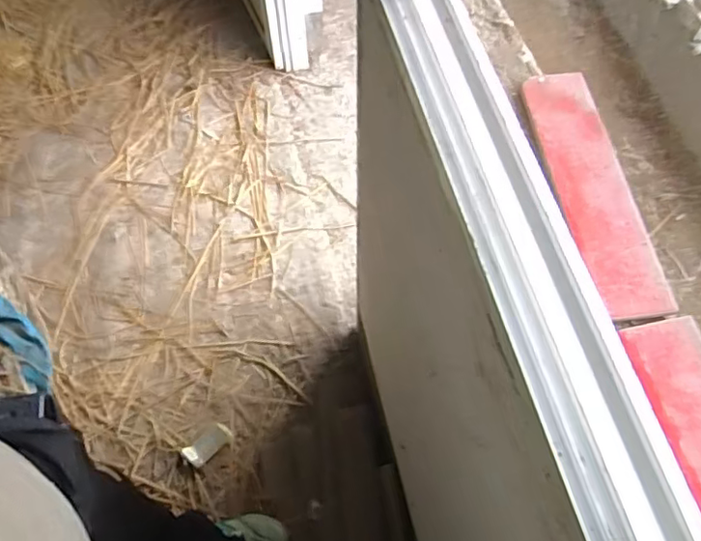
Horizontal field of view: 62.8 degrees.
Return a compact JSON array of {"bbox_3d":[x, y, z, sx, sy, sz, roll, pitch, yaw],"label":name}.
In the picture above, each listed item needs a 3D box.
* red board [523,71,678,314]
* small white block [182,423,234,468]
[{"bbox_3d":[0.198,-0.072,0.474,0.061,0.008,0.233,-7,64,-4],"label":"red board"},{"bbox_3d":[-0.336,0.414,1.360,0.113,0.027,0.058,-38,70,-17],"label":"small white block"}]

